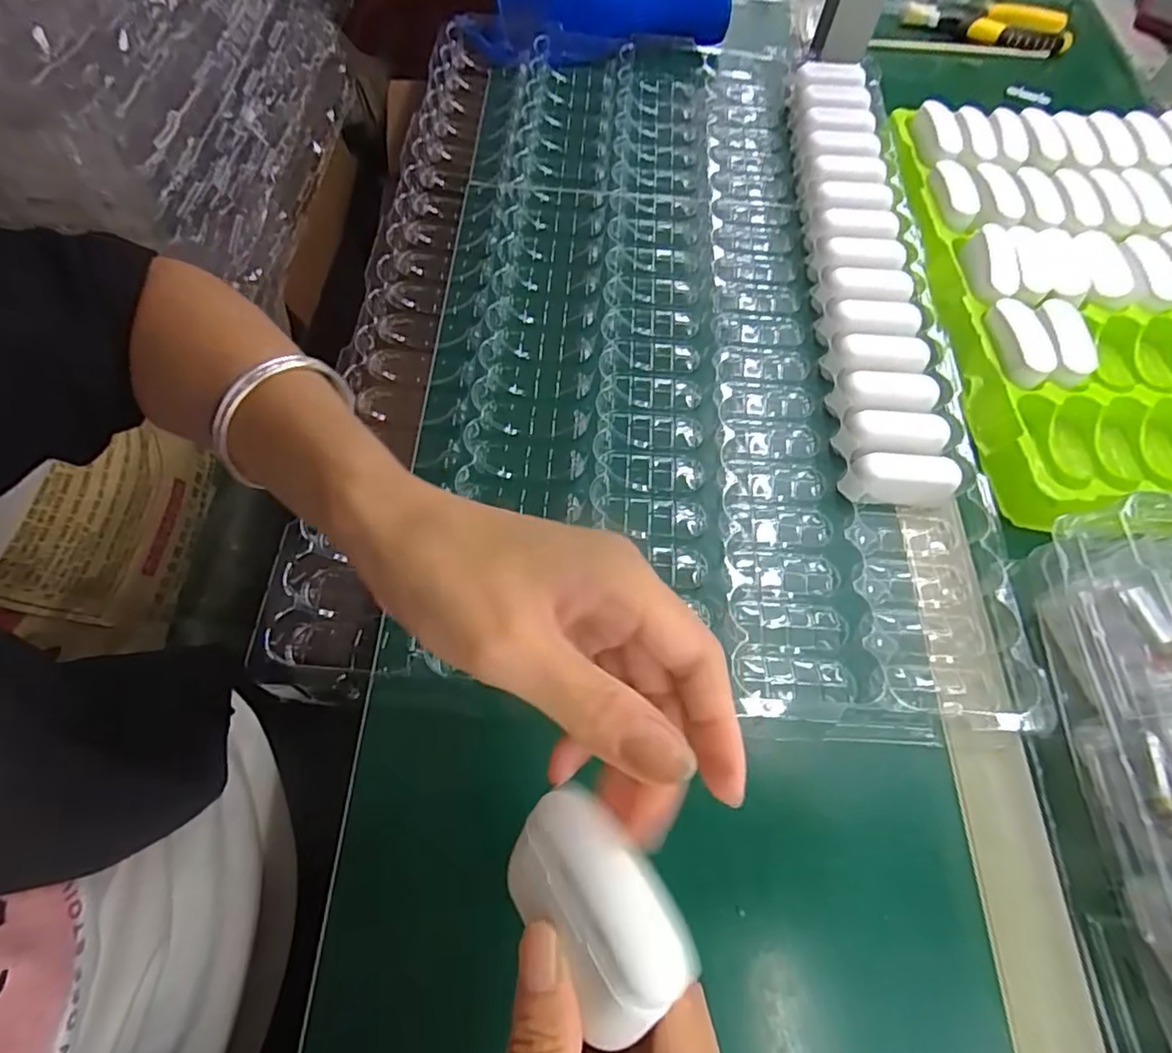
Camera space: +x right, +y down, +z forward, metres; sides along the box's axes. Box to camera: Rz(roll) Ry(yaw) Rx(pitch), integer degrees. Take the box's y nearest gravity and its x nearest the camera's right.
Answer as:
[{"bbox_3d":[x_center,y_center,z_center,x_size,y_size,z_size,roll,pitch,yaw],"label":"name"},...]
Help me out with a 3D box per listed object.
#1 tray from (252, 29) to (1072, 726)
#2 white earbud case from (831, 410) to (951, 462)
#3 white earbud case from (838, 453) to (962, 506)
[{"bbox_3d":[0.046,-0.156,0.413,0.373,0.033,0.558,4,64,-1],"label":"tray"},{"bbox_3d":[0.187,-0.053,0.371,0.067,0.025,0.030,-2,64,-4],"label":"white earbud case"},{"bbox_3d":[0.183,-0.027,0.353,0.068,0.026,0.025,-2,64,-4],"label":"white earbud case"}]

